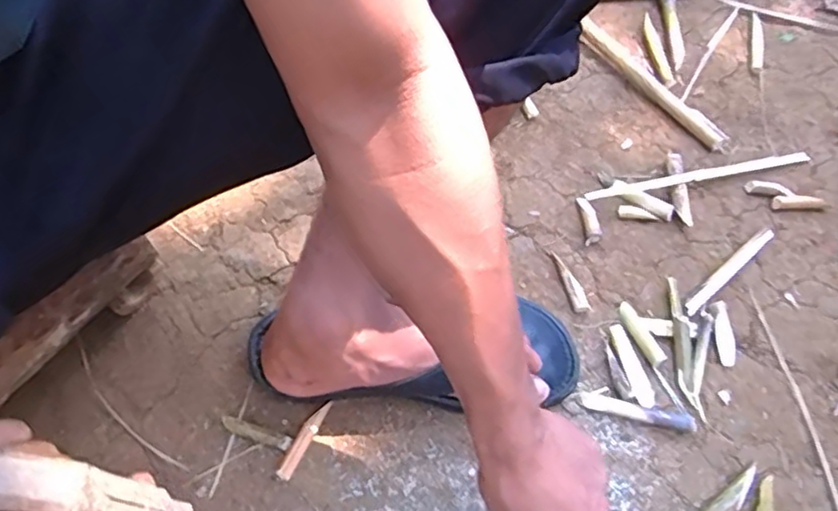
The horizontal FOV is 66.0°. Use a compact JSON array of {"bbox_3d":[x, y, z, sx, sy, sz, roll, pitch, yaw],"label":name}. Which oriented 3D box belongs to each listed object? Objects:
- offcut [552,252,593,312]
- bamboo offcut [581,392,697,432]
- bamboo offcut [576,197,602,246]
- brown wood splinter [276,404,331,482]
[{"bbox_3d":[0.144,0.024,0.619,0.017,0.015,0.067,-21,64,-13],"label":"offcut"},{"bbox_3d":[0.189,0.135,0.558,0.095,0.013,0.015,13,62,5],"label":"bamboo offcut"},{"bbox_3d":[0.173,-0.035,0.655,0.016,0.013,0.051,-3,62,-4],"label":"bamboo offcut"},{"bbox_3d":[-0.097,0.154,0.543,0.014,0.011,0.070,26,64,11],"label":"brown wood splinter"}]

